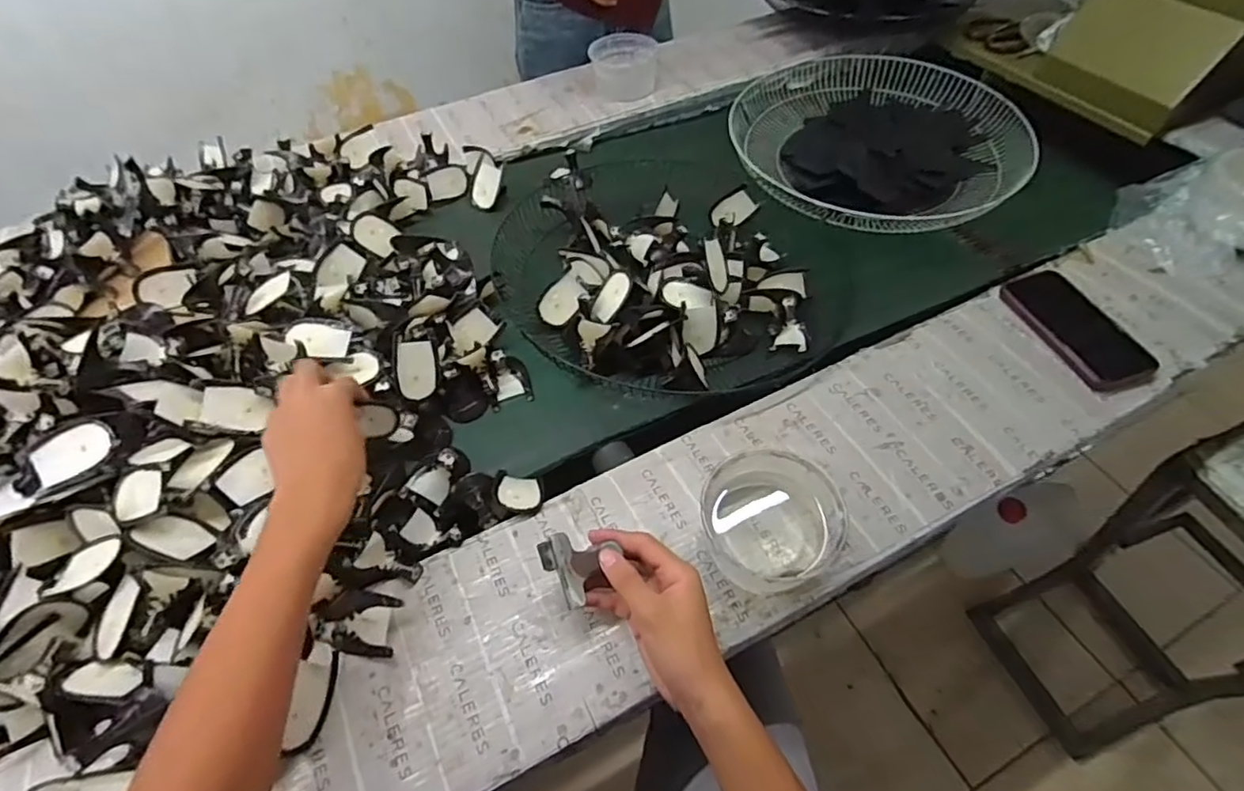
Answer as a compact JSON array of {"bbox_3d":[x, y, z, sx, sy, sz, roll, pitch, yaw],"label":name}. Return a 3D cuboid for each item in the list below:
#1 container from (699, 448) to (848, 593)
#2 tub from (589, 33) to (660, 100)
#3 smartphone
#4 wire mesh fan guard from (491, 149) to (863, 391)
[{"bbox_3d":[0.131,0.108,0.528,0.102,0.057,0.114,-36,59,-22],"label":"container"},{"bbox_3d":[0.006,-0.572,1.062,0.113,0.070,0.118,-1,53,2],"label":"tub"},{"bbox_3d":[0.508,-0.077,0.676,0.090,0.016,0.162,-13,53,-8],"label":"smartphone"},{"bbox_3d":[0.077,-0.193,0.797,0.437,0.077,0.451,18,56,16],"label":"wire mesh fan guard"}]

